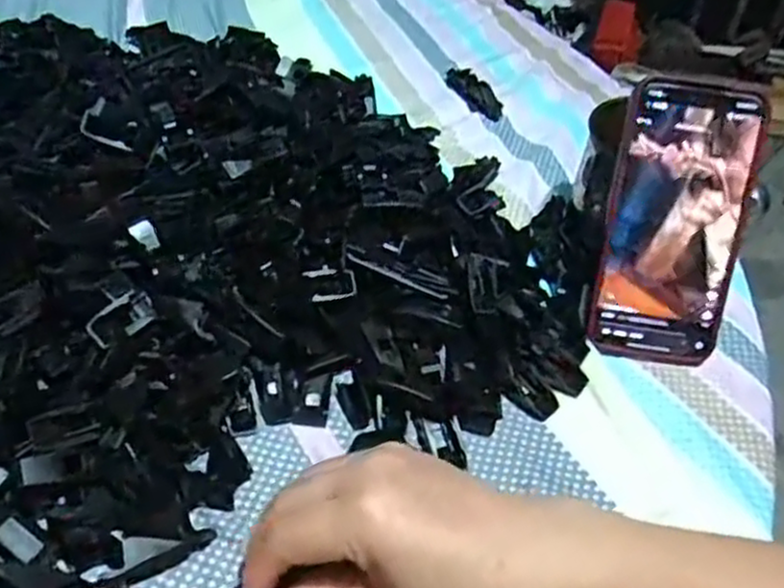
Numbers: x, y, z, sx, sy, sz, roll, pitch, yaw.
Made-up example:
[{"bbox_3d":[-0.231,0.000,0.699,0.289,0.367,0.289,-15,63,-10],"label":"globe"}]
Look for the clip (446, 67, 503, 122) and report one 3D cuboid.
[{"bbox_3d":[0.071,-0.180,0.640,0.024,0.017,0.073,-16,48,-20],"label":"clip"}]

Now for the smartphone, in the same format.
[{"bbox_3d":[0.164,-0.040,0.424,0.074,0.158,0.014,9,10,5],"label":"smartphone"}]

